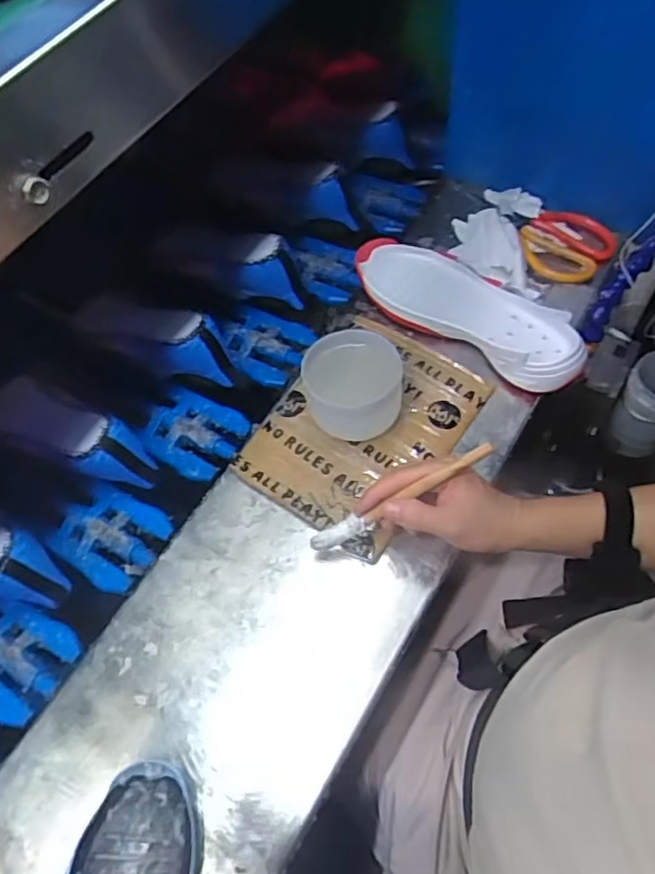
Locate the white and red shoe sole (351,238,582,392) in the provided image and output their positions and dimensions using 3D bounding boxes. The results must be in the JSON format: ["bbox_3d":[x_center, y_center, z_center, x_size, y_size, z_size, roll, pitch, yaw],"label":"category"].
[{"bbox_3d":[0.154,-0.144,0.678,0.273,0.038,0.112,39,68,22],"label":"white and red shoe sole"}]

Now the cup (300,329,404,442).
[{"bbox_3d":[0.025,-0.051,0.611,0.093,0.054,0.093,-1,59,1],"label":"cup"}]

